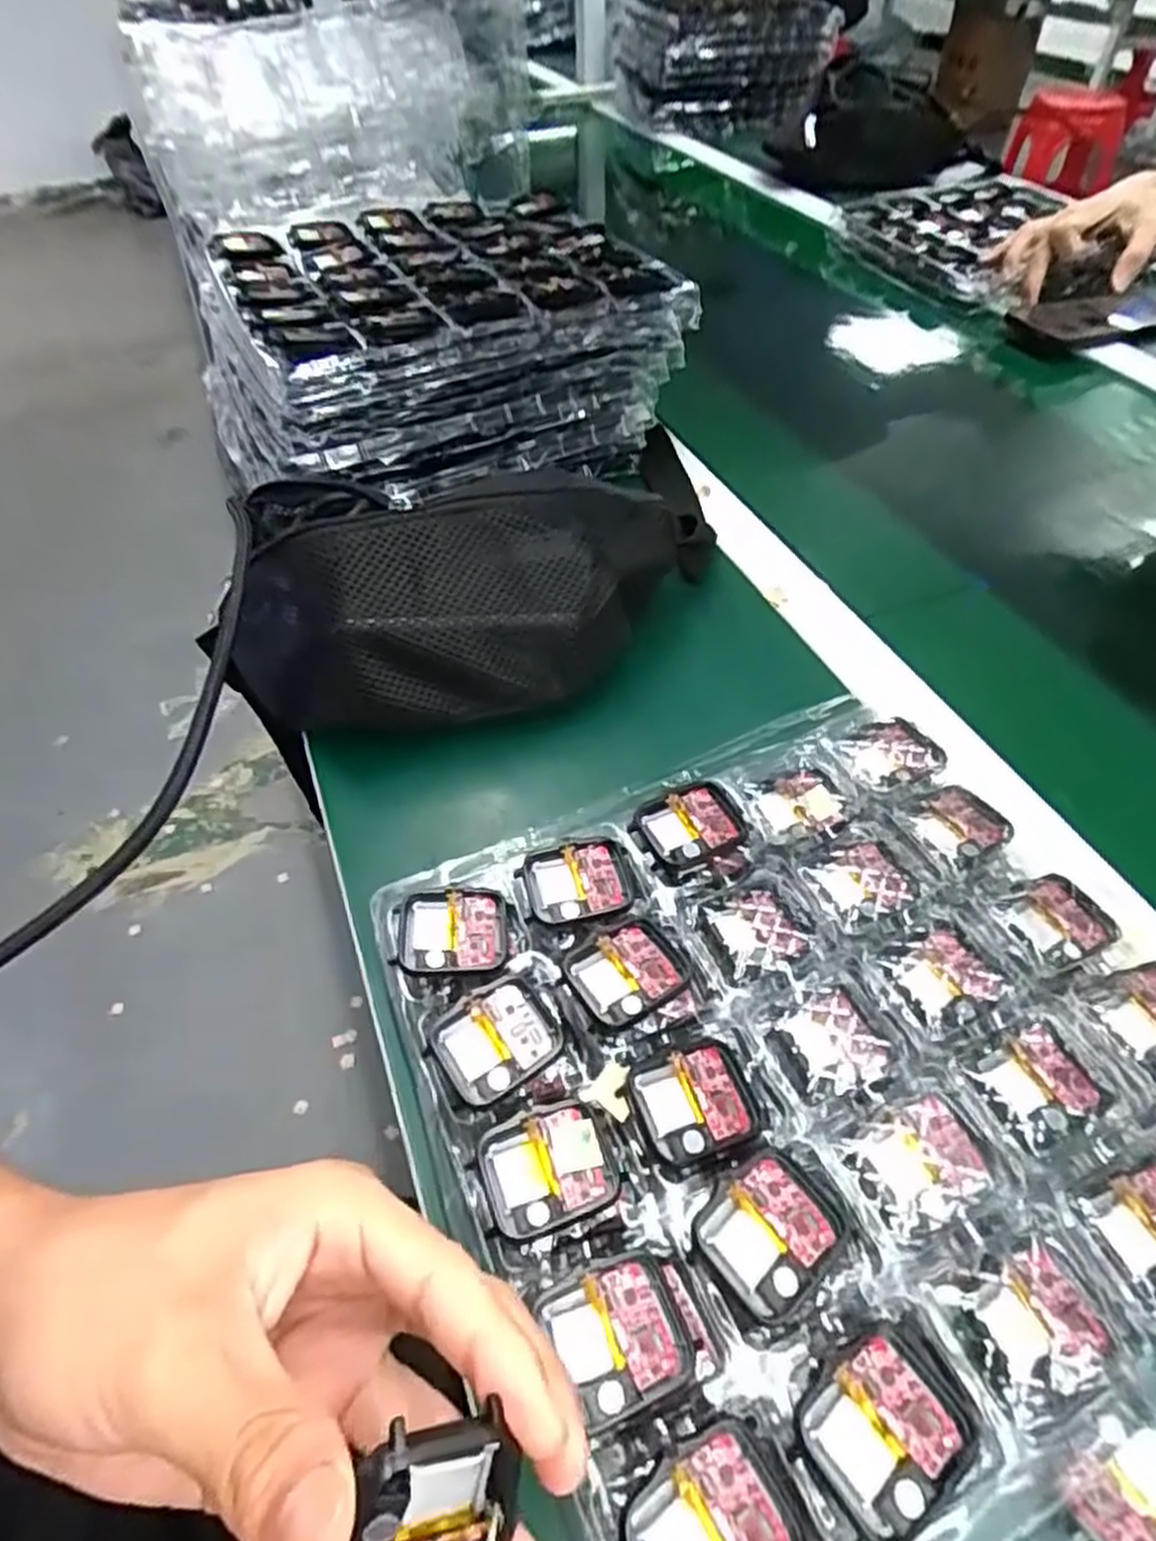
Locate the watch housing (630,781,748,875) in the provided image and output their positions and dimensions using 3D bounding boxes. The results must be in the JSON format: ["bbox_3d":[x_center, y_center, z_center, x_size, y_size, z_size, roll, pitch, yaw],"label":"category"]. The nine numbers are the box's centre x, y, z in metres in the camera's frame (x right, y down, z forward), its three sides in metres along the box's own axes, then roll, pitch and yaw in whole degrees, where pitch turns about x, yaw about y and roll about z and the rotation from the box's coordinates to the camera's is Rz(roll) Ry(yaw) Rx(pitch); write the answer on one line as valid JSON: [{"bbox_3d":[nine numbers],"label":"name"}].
[{"bbox_3d":[0.050,0.025,0.351,0.047,0.009,0.036,-21,53,-14],"label":"watch housing"}]

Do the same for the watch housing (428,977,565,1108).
[{"bbox_3d":[-0.030,0.099,0.294,0.043,0.006,0.037,-31,56,-21],"label":"watch housing"}]

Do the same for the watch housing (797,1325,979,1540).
[{"bbox_3d":[0.084,0.181,0.218,0.042,0.010,0.036,-28,54,-19],"label":"watch housing"}]

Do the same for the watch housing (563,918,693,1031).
[{"bbox_3d":[0.019,0.079,0.308,0.043,0.006,0.036,-24,53,-17],"label":"watch housing"}]

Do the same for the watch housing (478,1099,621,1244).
[{"bbox_3d":[-0.010,0.134,0.267,0.042,0.008,0.037,-19,52,-13],"label":"watch housing"}]

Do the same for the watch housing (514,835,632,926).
[{"bbox_3d":[-0.001,0.048,0.337,0.047,0.008,0.036,-11,51,-6],"label":"watch housing"}]

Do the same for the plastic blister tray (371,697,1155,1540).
[{"bbox_3d":[0.095,0.109,0.303,0.287,0.041,0.276,-22,53,-15],"label":"plastic blister tray"}]

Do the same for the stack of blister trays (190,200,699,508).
[{"bbox_3d":[-0.112,-0.320,0.589,0.310,0.105,0.242,-23,53,-15],"label":"stack of blister trays"}]

